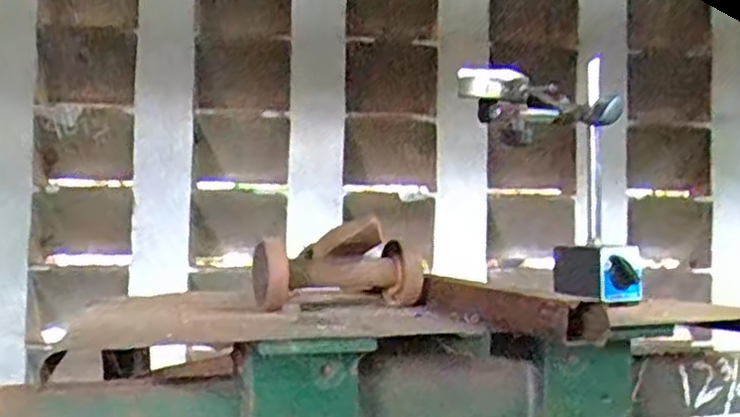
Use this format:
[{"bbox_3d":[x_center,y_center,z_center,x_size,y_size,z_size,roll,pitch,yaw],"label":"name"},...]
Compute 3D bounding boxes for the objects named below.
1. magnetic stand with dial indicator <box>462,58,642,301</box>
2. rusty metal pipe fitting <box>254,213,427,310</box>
[{"bbox_3d":[0.159,-0.022,0.643,0.159,0.197,0.070,2,-3,-35],"label":"magnetic stand with dial indicator"},{"bbox_3d":[-0.023,0.047,0.629,0.102,0.068,0.116,-1,-3,33],"label":"rusty metal pipe fitting"}]

